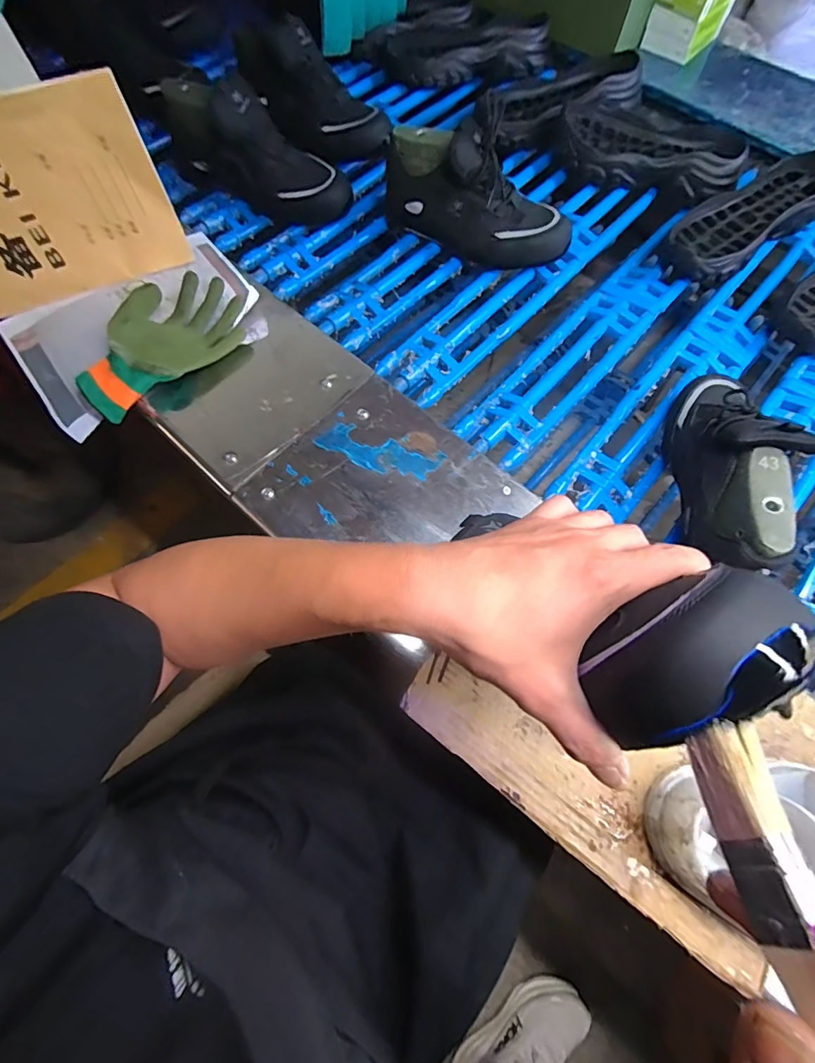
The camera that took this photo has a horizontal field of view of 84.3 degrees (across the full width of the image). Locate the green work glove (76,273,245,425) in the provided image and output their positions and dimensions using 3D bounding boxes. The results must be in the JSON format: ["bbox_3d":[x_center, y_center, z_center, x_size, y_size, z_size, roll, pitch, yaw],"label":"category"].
[{"bbox_3d":[-0.290,-0.220,0.534,0.110,0.054,0.208,28,71,10],"label":"green work glove"}]

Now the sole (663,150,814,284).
[{"bbox_3d":[0.520,-0.483,0.687,0.307,0.052,0.118,-33,73,-12],"label":"sole"}]

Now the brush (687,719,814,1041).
[{"bbox_3d":[0.117,0.138,0.121,0.014,0.021,0.157,-3,53,-2],"label":"brush"}]

